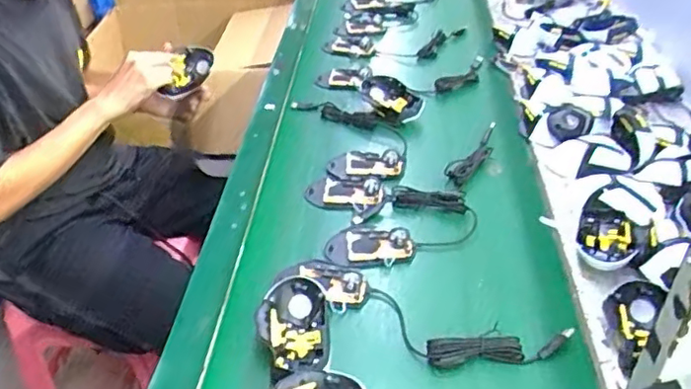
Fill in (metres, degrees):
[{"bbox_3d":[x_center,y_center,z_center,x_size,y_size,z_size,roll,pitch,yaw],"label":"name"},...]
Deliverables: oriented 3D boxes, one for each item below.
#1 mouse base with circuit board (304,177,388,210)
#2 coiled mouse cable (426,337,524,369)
[{"bbox_3d":[-0.001,-0.005,0.844,0.108,0.014,0.054,8,40,12],"label":"mouse base with circuit board"},{"bbox_3d":[0.133,0.161,0.624,0.095,0.014,0.026,0,39,3],"label":"coiled mouse cable"}]

